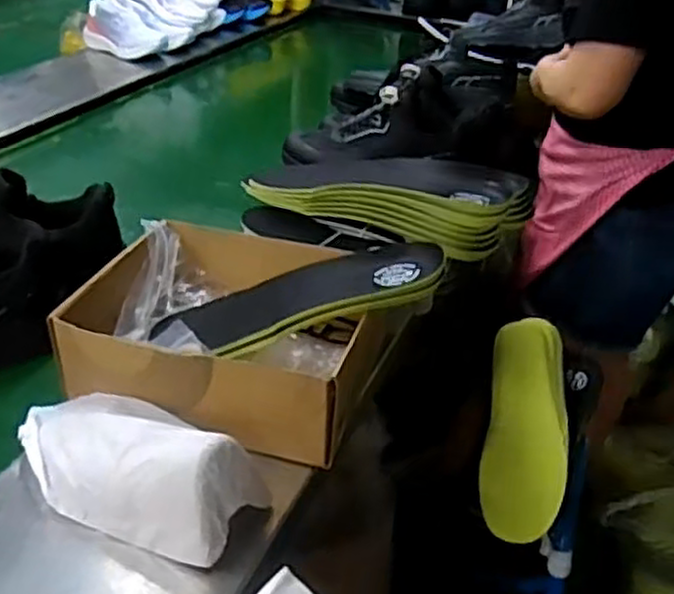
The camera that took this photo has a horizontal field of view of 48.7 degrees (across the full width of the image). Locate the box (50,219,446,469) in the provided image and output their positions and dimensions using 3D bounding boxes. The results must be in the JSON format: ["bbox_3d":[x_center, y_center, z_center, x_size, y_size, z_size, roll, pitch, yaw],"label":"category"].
[{"bbox_3d":[-0.071,0.017,0.726,0.311,0.120,0.251,12,34,14],"label":"box"}]

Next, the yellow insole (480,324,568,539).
[{"bbox_3d":[0.249,0.160,0.976,0.099,0.036,0.314,8,58,8],"label":"yellow insole"}]

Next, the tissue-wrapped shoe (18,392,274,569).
[{"bbox_3d":[-0.162,0.121,0.595,0.207,0.091,0.105,15,35,18],"label":"tissue-wrapped shoe"}]

